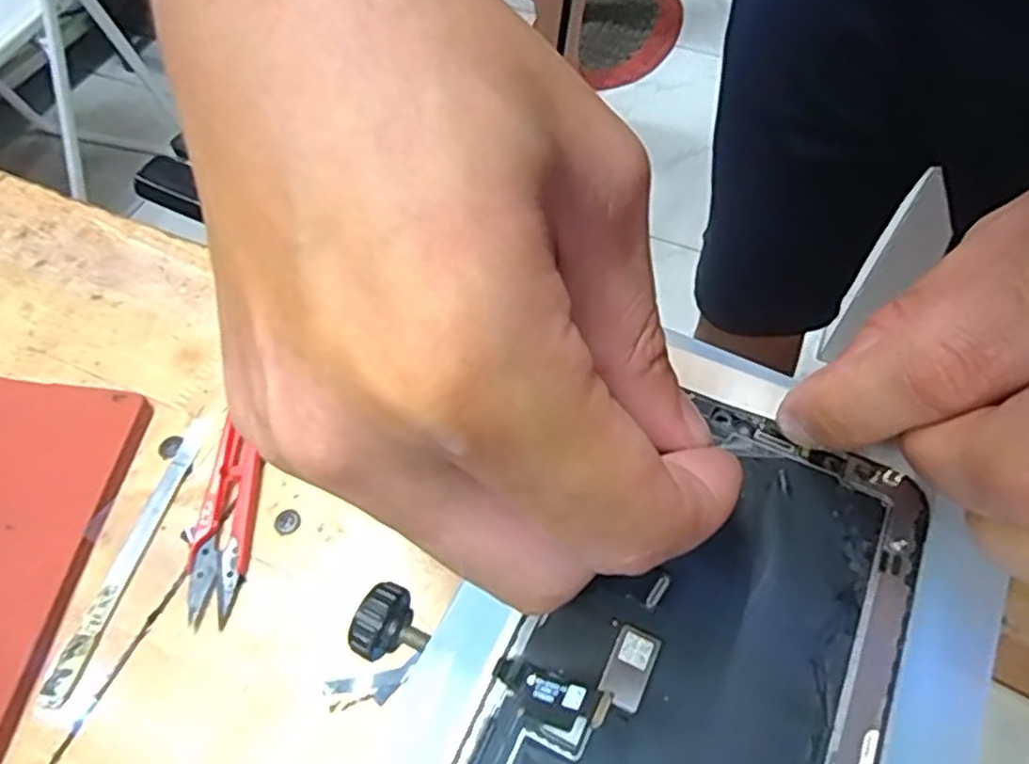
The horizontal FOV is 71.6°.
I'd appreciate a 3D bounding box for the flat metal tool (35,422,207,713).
[{"bbox_3d":[-0.164,0.072,0.307,0.011,0.004,0.128,14,58,3],"label":"flat metal tool"}]

